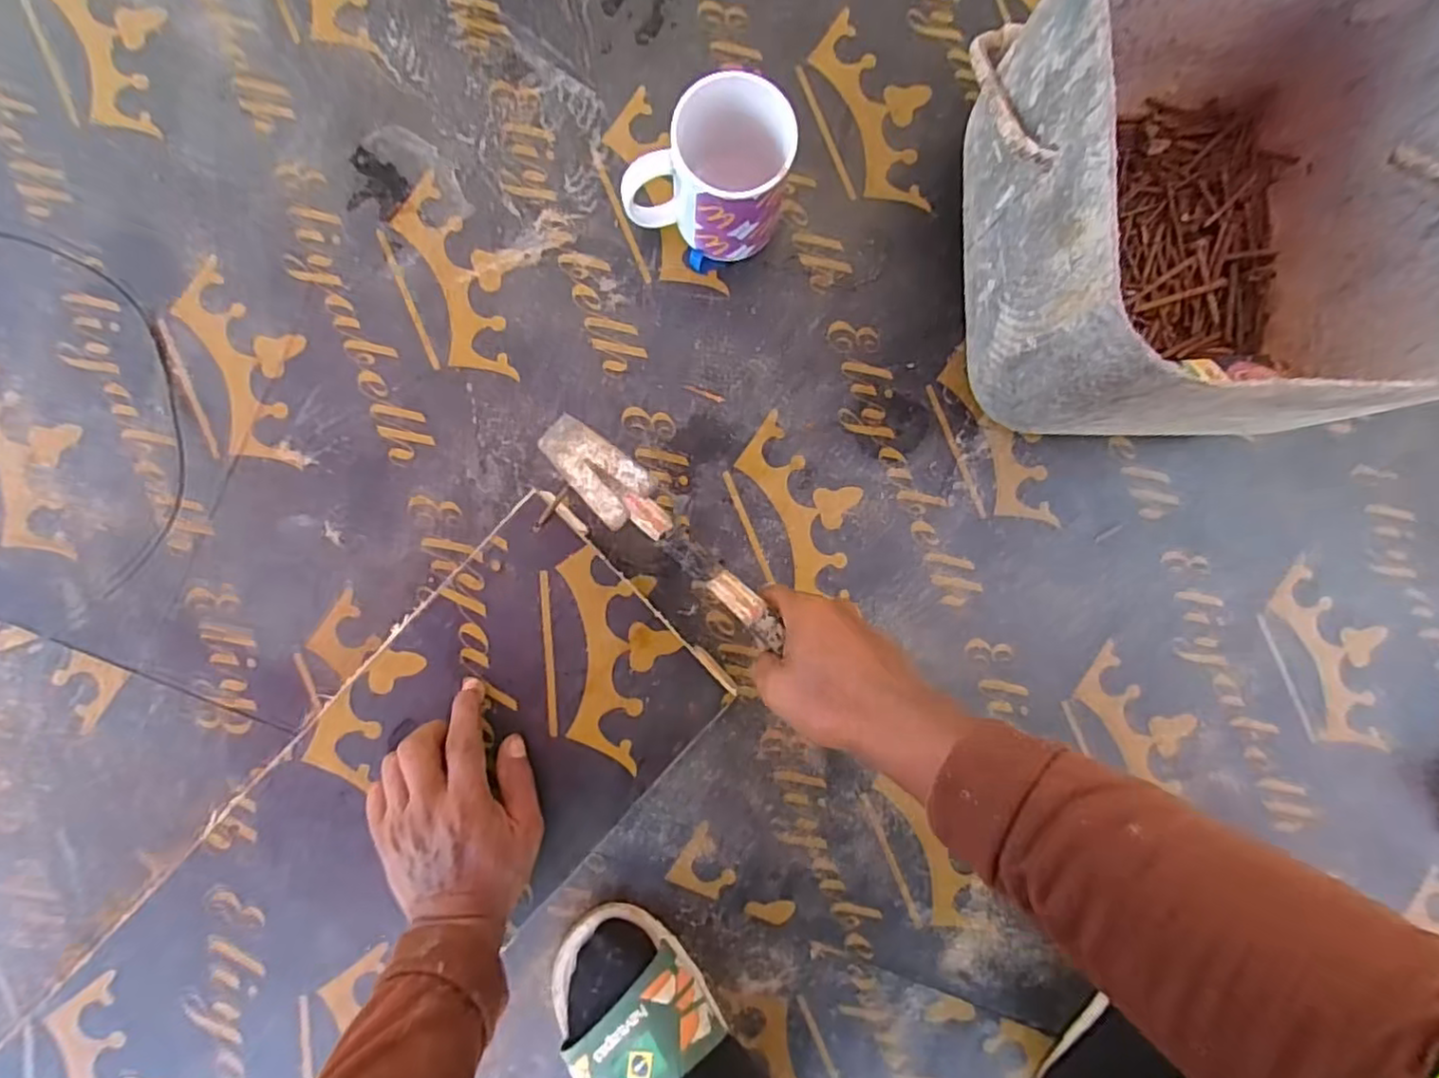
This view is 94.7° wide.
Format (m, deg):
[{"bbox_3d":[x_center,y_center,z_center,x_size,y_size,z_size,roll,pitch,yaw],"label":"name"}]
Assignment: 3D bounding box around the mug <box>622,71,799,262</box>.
[{"bbox_3d":[-0.006,-0.263,0.478,0.110,0.103,0.082,12,88,-2],"label":"mug"}]

